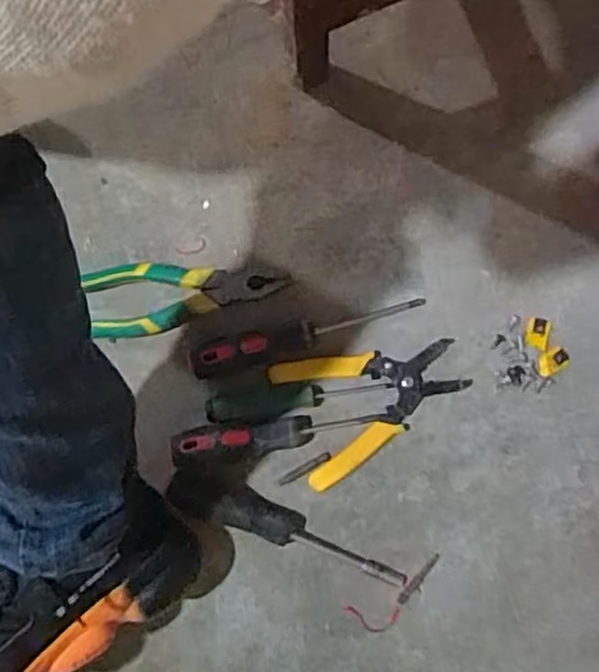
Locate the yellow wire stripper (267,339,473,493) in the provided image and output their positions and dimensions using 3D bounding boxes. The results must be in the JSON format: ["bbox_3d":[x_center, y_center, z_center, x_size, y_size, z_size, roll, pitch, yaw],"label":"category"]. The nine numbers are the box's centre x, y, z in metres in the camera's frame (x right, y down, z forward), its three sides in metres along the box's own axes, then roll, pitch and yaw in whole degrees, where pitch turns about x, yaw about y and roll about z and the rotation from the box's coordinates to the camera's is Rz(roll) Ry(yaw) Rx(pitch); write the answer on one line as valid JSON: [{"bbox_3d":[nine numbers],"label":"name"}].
[{"bbox_3d":[0.065,0.052,0.615,0.154,0.015,0.109,-22,81,-1],"label":"yellow wire stripper"}]

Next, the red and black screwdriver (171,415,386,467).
[{"bbox_3d":[-0.017,0.083,0.599,0.173,0.026,0.029,-8,81,1],"label":"red and black screwdriver"}]

